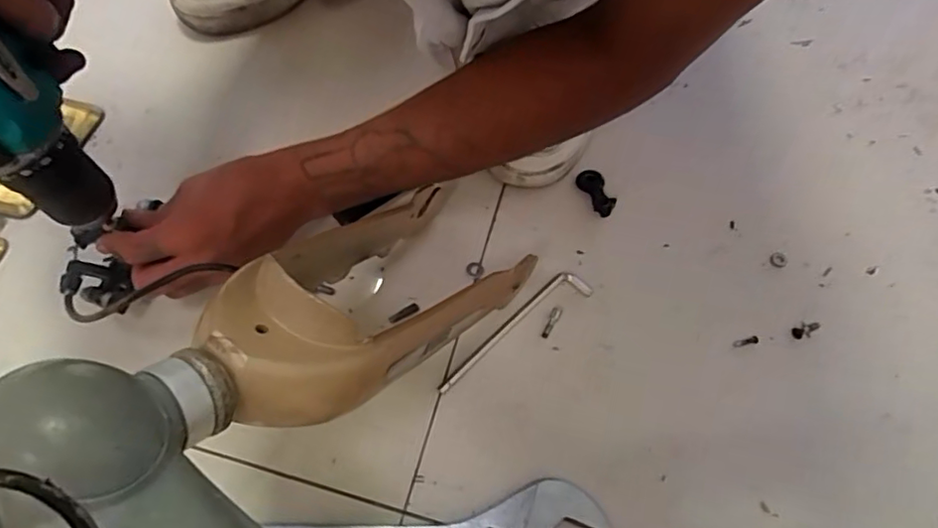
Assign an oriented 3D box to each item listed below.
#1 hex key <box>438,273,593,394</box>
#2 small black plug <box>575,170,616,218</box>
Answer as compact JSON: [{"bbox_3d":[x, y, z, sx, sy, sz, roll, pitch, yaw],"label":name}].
[{"bbox_3d":[0.034,0.050,0.425,0.135,0.004,0.026,-37,69,-19],"label":"hex key"},{"bbox_3d":[0.104,-0.059,0.480,0.022,0.009,0.046,-12,63,-7],"label":"small black plug"}]

